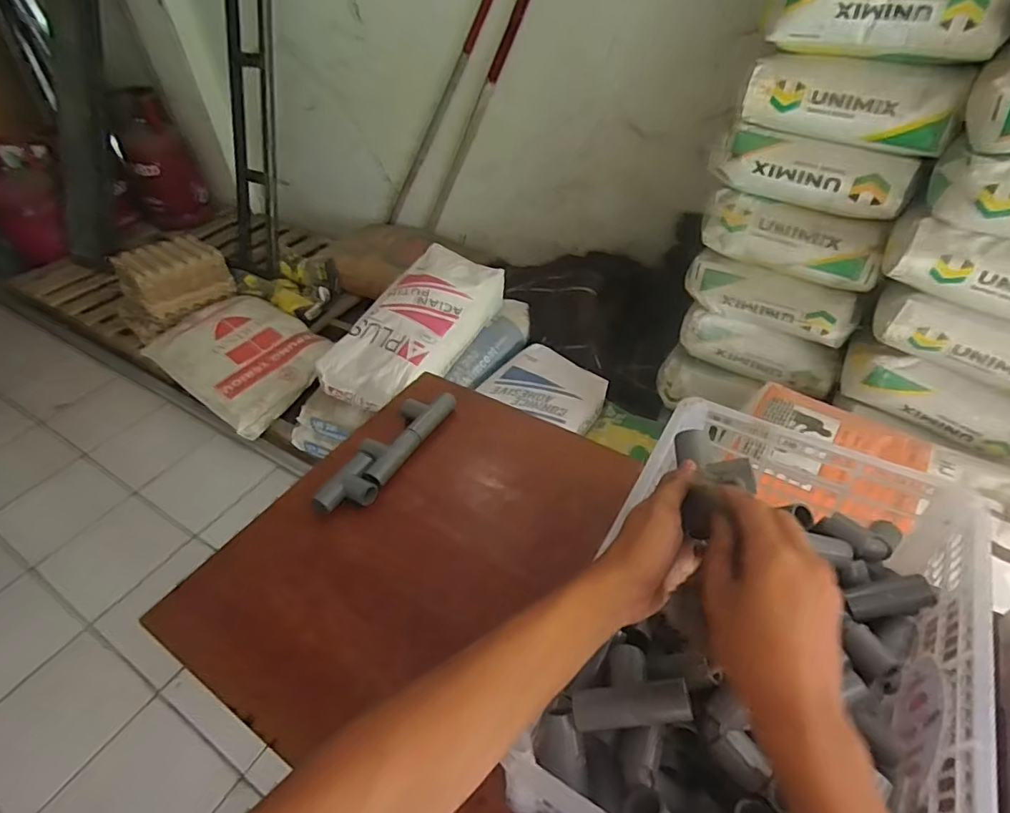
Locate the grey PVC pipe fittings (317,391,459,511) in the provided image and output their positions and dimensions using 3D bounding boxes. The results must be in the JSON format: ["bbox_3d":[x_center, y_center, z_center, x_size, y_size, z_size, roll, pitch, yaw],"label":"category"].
[{"bbox_3d":[-0.157,0.058,0.733,0.064,0.033,0.238,19,48,22],"label":"grey PVC pipe fittings"}]

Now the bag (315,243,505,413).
[{"bbox_3d":[-0.232,-0.211,1.398,0.248,0.151,0.498,20,49,23],"label":"bag"}]

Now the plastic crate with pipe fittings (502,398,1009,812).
[{"bbox_3d":[0.220,0.206,0.462,0.261,0.135,0.389,21,49,24],"label":"plastic crate with pipe fittings"}]

